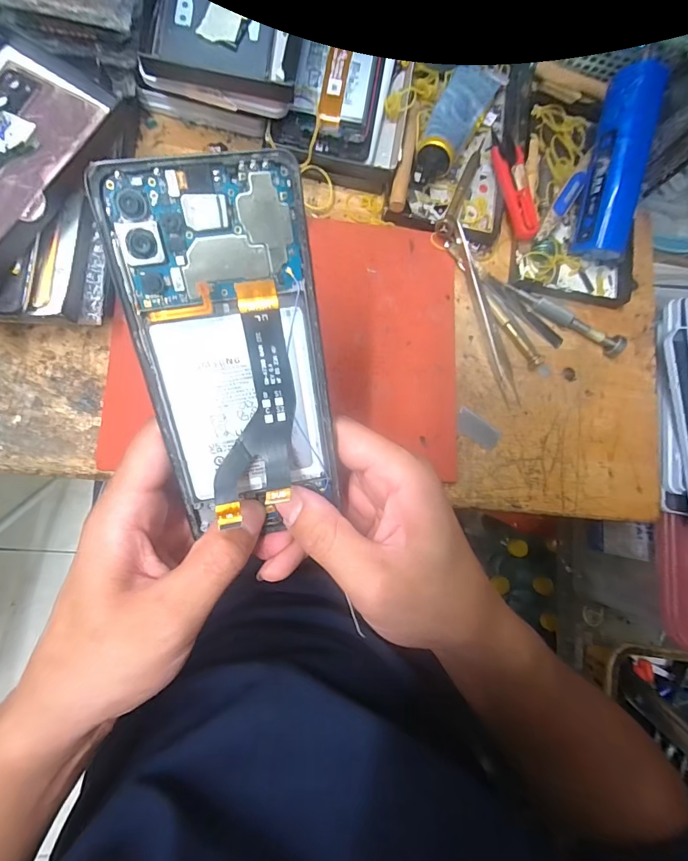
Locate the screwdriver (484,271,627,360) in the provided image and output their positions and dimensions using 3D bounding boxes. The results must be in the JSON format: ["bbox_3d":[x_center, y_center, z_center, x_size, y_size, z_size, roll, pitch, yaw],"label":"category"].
[{"bbox_3d":[0.171,-0.097,0.336,0.129,0.017,0.014,27,80,-5],"label":"screwdriver"}]

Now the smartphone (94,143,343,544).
[{"bbox_3d":[-0.044,-0.029,0.172,0.074,0.011,0.148,-10,113,-9],"label":"smartphone"}]

